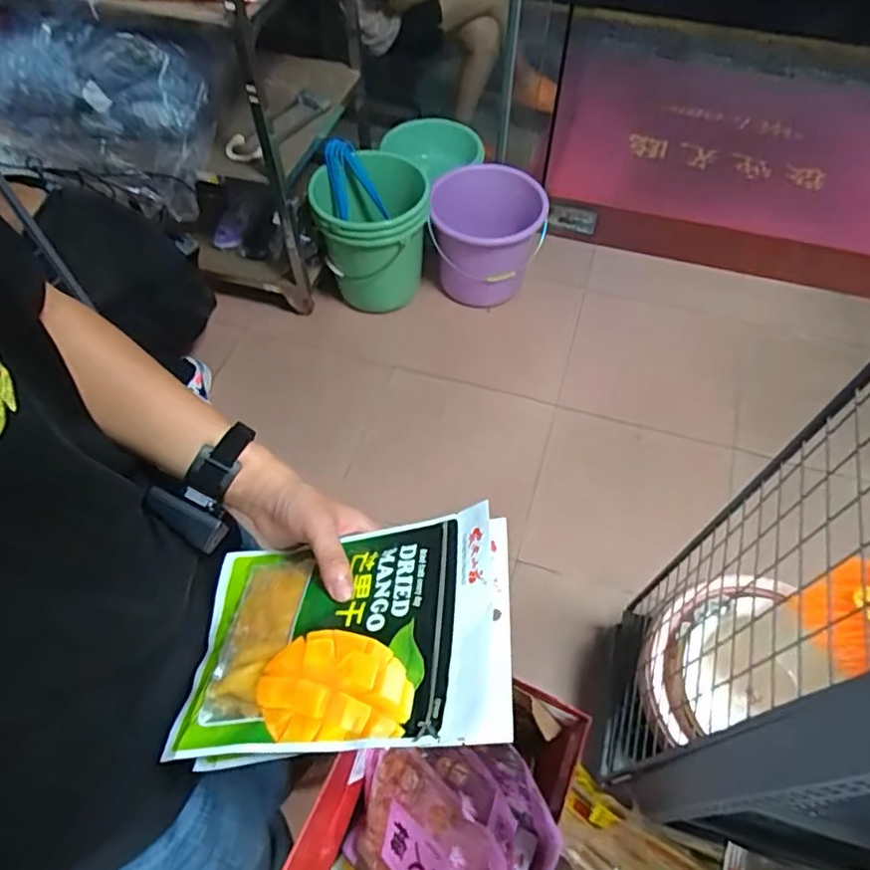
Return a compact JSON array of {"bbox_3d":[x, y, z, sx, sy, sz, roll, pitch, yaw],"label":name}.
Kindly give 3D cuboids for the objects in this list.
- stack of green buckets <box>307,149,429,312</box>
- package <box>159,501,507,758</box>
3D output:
[{"bbox_3d":[-0.176,-0.569,1.807,0.315,0.391,0.281,-8,58,-5],"label":"stack of green buckets"},{"bbox_3d":[-0.077,0.143,0.452,0.241,0.019,0.167,-11,43,16],"label":"package"}]

